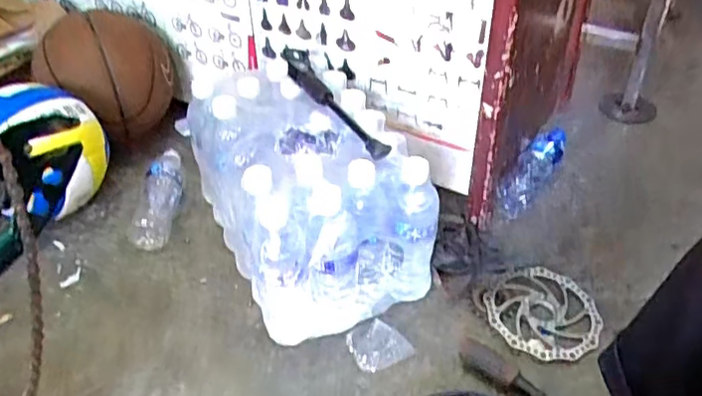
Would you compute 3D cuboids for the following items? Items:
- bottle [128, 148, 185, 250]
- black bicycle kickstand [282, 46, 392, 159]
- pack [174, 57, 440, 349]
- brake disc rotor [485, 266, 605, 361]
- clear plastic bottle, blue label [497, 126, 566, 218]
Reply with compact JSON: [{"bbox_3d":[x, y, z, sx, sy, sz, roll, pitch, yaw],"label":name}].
[{"bbox_3d":[-0.308,-0.003,1.000,0.067,0.056,0.210,1,40,2],"label":"bottle"},{"bbox_3d":[-0.032,-0.142,0.851,0.049,0.028,0.286,-17,43,-19],"label":"black bicycle kickstand"},{"bbox_3d":[-0.060,-0.013,0.882,0.241,0.217,0.347,-17,43,-18],"label":"pack"},{"bbox_3d":[0.260,0.151,0.837,0.146,0.008,0.153,0,40,0],"label":"brake disc rotor"},{"bbox_3d":[0.301,-0.041,1.035,0.066,0.058,0.197,20,44,22],"label":"clear plastic bottle, blue label"}]

